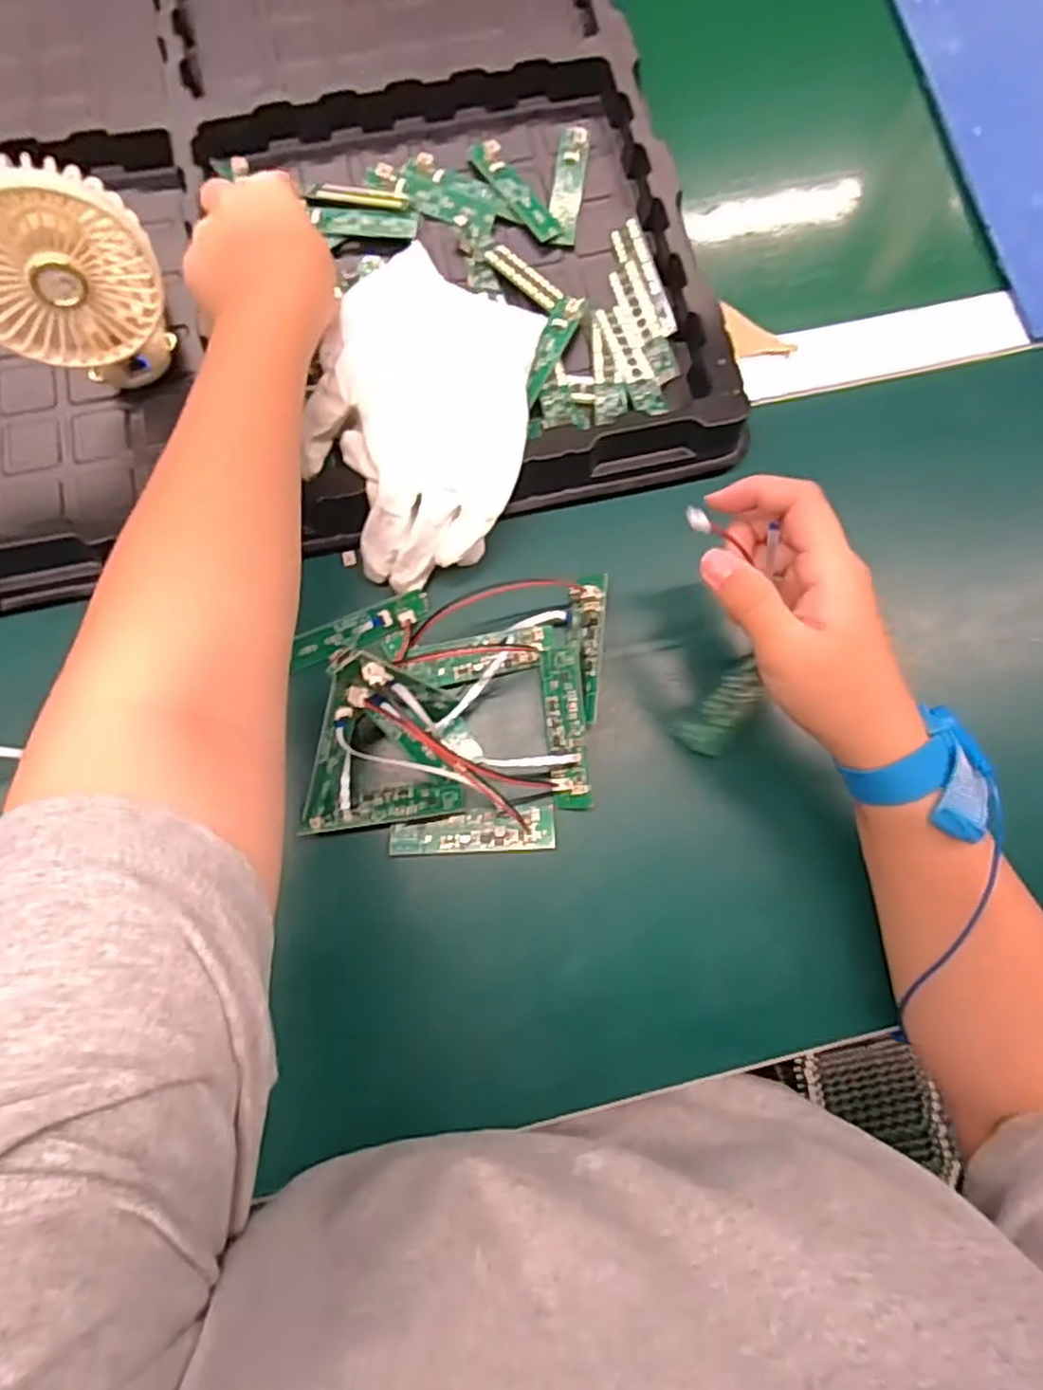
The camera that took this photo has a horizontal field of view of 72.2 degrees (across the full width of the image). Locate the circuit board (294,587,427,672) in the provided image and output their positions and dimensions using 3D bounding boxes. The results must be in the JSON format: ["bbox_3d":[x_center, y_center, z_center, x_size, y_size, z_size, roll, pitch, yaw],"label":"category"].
[{"bbox_3d":[-0.085,-0.036,0.386,0.073,0.007,0.018,-20,80,-5],"label":"circuit board"}]

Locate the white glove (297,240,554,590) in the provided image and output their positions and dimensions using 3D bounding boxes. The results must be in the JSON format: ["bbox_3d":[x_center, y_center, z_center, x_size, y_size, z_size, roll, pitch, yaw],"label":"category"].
[{"bbox_3d":[-0.056,-0.153,0.389,0.118,0.041,0.186,8,79,0],"label":"white glove"}]

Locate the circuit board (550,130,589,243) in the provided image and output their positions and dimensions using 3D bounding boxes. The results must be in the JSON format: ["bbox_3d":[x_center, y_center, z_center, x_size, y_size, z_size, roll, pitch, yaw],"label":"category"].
[{"bbox_3d":[0.029,-0.315,0.442,0.018,0.007,0.083,6,79,10],"label":"circuit board"}]

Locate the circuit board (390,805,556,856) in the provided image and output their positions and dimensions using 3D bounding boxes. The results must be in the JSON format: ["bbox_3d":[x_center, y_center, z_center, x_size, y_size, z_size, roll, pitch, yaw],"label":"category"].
[{"bbox_3d":[-0.024,0.069,0.365,0.083,0.011,0.023,-2,69,-1],"label":"circuit board"}]

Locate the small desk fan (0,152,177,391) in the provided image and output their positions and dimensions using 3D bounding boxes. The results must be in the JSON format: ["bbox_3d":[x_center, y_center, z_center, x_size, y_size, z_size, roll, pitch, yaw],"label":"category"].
[{"bbox_3d":[-0.221,-0.199,0.357,0.088,0.111,0.046,-24,80,-6],"label":"small desk fan"}]

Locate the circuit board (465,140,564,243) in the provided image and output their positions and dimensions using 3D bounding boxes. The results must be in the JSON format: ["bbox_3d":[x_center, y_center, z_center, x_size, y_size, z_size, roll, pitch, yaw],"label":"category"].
[{"bbox_3d":[-0.005,-0.308,0.439,0.018,0.009,0.083,-33,81,-7],"label":"circuit board"}]

